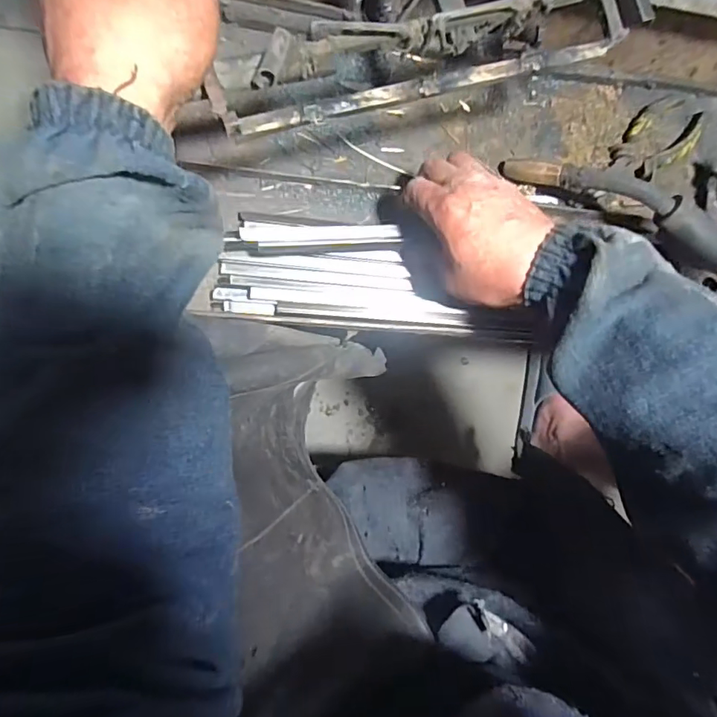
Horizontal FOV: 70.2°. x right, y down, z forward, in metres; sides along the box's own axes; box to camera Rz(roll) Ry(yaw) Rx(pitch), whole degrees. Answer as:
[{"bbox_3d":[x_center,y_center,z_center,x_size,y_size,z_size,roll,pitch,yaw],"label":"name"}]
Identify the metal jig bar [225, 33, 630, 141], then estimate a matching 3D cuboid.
[{"bbox_3d":[0.046,-0.165,0.307,0.243,0.009,0.012,-17,90,-9],"label":"metal jig bar"}]

